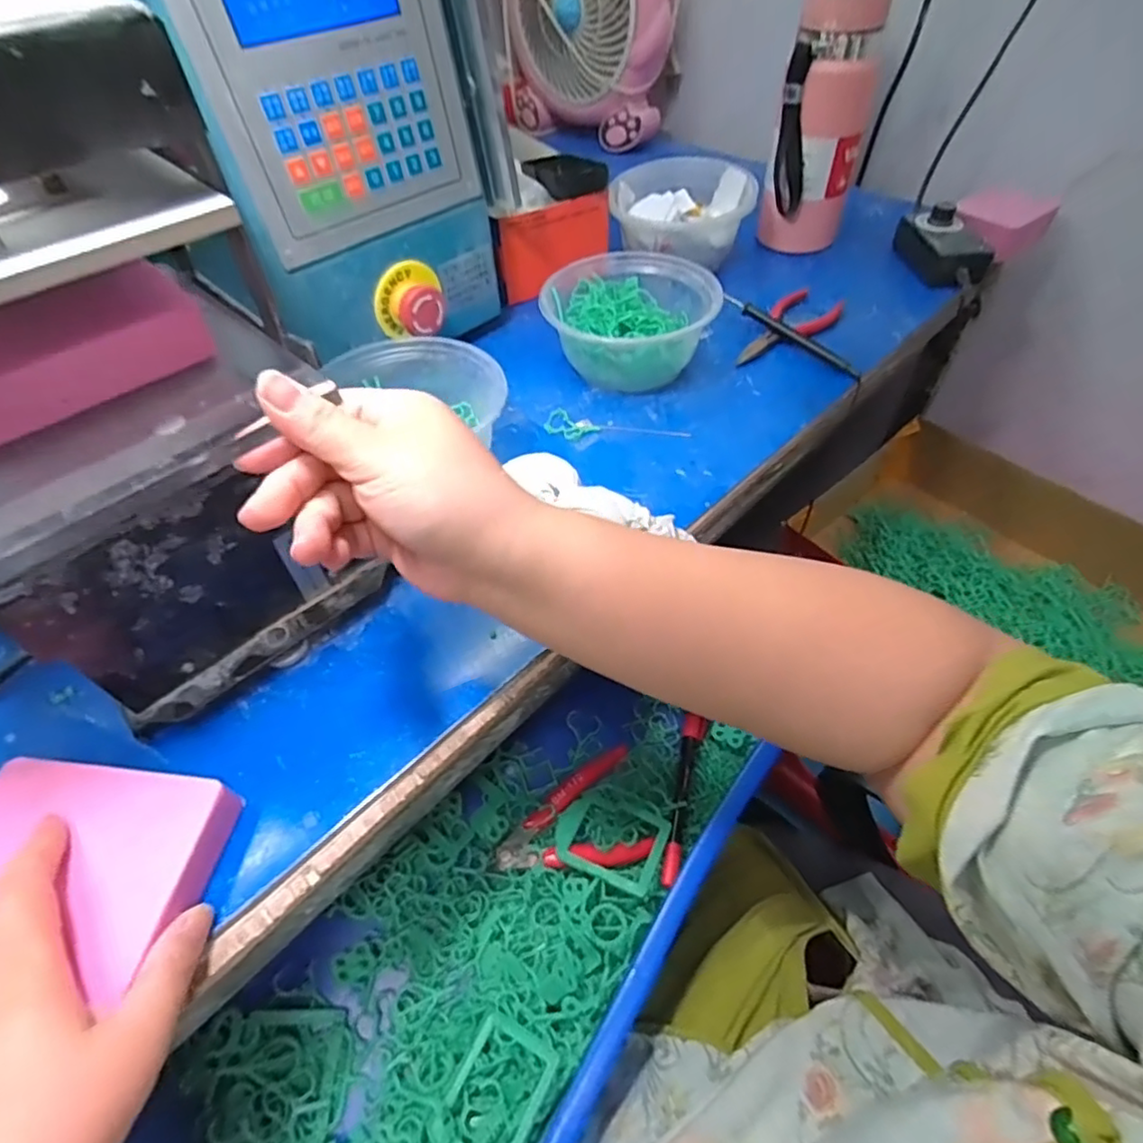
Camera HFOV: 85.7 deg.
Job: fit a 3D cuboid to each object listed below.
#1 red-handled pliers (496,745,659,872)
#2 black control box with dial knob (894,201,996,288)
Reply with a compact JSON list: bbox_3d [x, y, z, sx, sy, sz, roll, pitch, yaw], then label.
[{"bbox_3d":[-0.001,0.164,0.413,0.101,0.012,0.076,-12,51,-8],"label":"red-handled pliers"},{"bbox_3d":[0.345,-0.304,0.573,0.048,0.042,0.097,-6,51,-2],"label":"black control box with dial knob"}]

